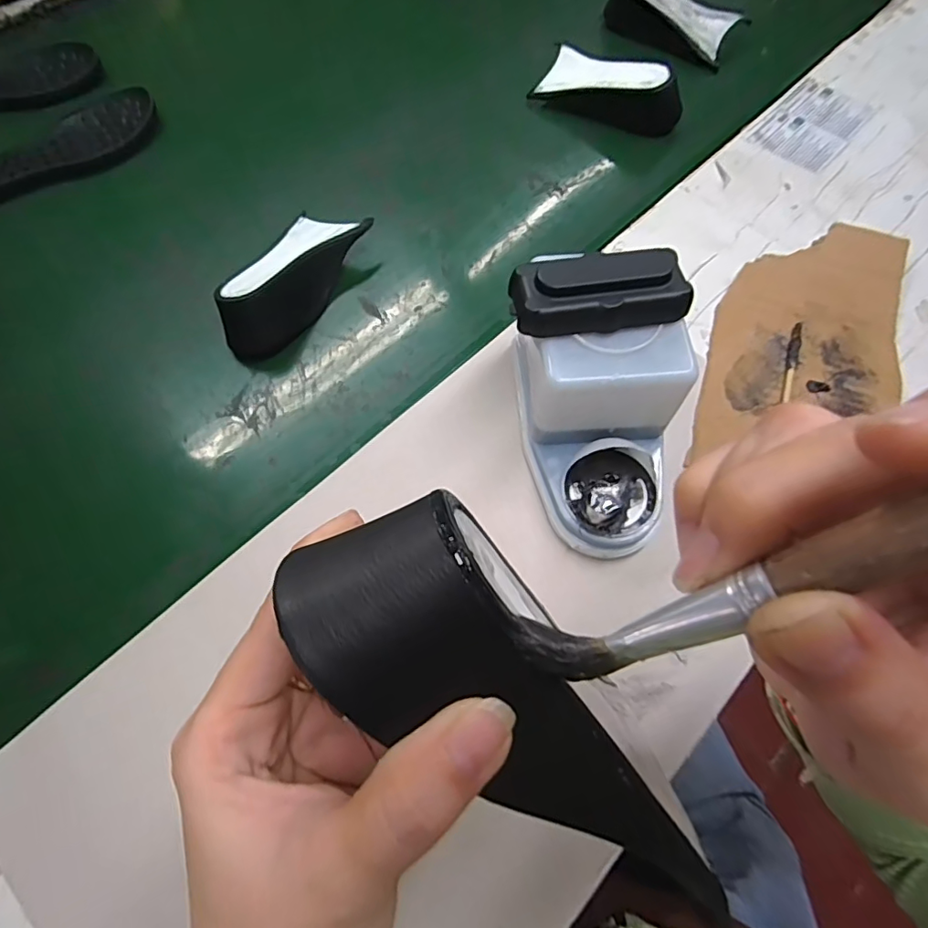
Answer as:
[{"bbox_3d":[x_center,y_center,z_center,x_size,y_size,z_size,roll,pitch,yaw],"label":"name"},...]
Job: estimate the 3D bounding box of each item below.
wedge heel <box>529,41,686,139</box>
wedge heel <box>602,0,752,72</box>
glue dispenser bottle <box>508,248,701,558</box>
[{"bbox_3d":[0.166,-0.428,0.596,0.169,0.047,0.068,32,70,14],"label":"wedge heel"},{"bbox_3d":[0.256,-0.556,0.652,0.151,0.049,0.056,32,70,14],"label":"wedge heel"},{"bbox_3d":[0.091,-0.045,0.355,0.108,0.122,0.166,-5,66,-1],"label":"glue dispenser bottle"}]

